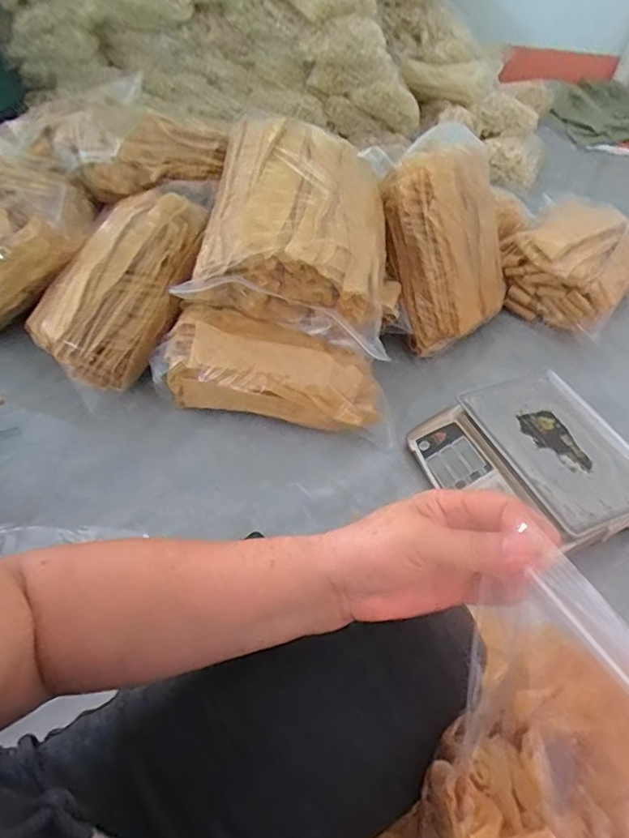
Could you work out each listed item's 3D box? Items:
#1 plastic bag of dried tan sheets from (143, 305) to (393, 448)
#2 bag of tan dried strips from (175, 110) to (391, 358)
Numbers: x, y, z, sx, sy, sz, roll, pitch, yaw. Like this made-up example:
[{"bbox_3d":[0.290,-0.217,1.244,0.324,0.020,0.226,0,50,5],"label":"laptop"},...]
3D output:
[{"bbox_3d":[-0.076,-0.093,1.046,0.478,0.139,0.125,13,48,7],"label":"plastic bag of dried tan sheets"},{"bbox_3d":[-0.032,-0.370,1.032,0.341,0.177,0.436,3,66,8],"label":"bag of tan dried strips"}]

